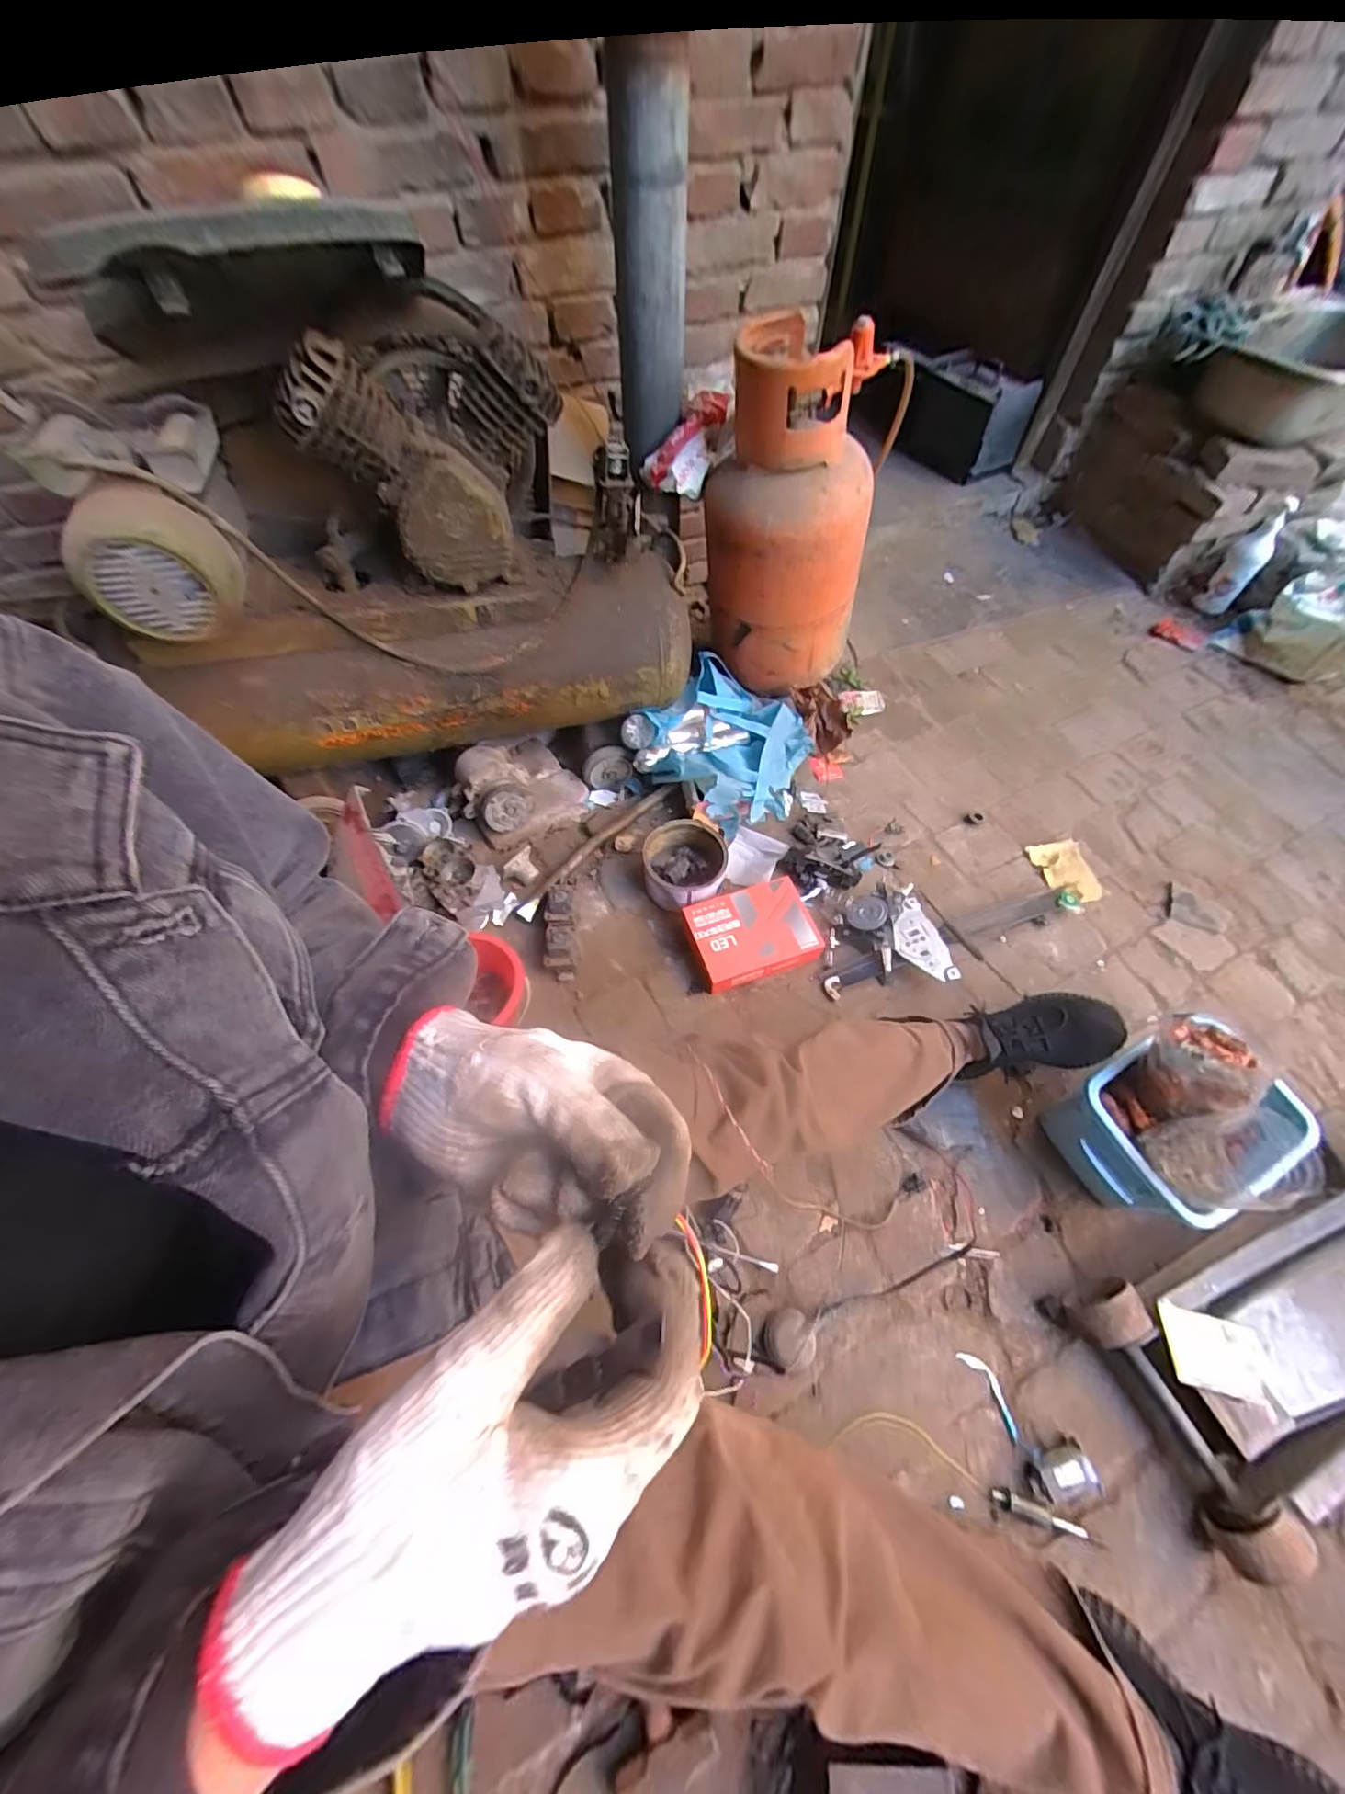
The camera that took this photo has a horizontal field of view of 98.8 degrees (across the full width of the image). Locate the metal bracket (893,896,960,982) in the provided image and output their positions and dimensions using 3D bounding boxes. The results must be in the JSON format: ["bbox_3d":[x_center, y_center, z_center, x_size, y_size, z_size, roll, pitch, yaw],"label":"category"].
[{"bbox_3d":[0.427,0.079,1.001,0.086,0.026,0.157,-17,60,-9],"label":"metal bracket"}]

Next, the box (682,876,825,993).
[{"bbox_3d":[0.142,0.063,1.019,0.216,0.054,0.157,-15,60,-8],"label":"box"}]

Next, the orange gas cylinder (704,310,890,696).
[{"bbox_3d":[0.223,-0.696,1.118,0.302,0.545,0.258,8,60,5],"label":"orange gas cylinder"}]

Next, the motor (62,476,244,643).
[{"bbox_3d":[-0.628,-0.406,0.712,0.157,0.143,0.094,-19,61,-10],"label":"motor"}]

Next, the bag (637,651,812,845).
[{"bbox_3d":[0.122,-0.323,1.211,0.312,0.157,0.332,30,64,17],"label":"bag"}]

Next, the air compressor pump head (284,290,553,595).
[{"bbox_3d":[-0.326,-0.621,0.800,0.299,0.273,0.224,-19,61,-10],"label":"air compressor pump head"}]

